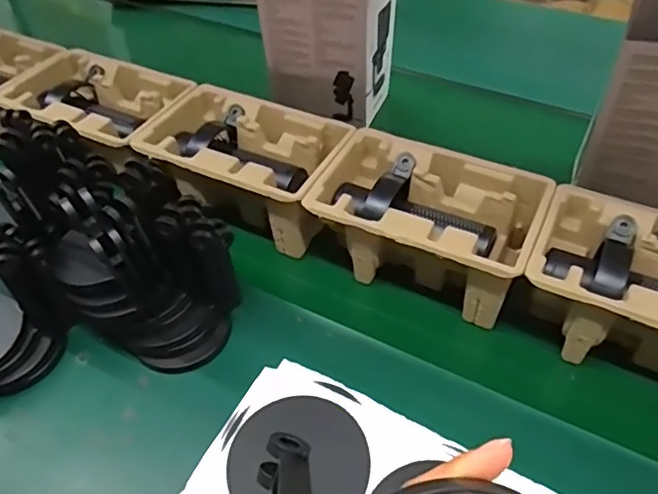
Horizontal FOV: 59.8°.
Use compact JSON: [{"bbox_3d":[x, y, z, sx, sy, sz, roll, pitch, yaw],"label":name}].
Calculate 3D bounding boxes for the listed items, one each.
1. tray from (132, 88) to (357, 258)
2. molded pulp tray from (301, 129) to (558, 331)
[{"bbox_3d":[-0.100,-0.098,0.694,0.221,0.099,0.149,16,48,20],"label":"tray"},{"bbox_3d":[0.098,-0.022,0.623,0.241,0.106,0.140,18,48,21],"label":"molded pulp tray"}]

